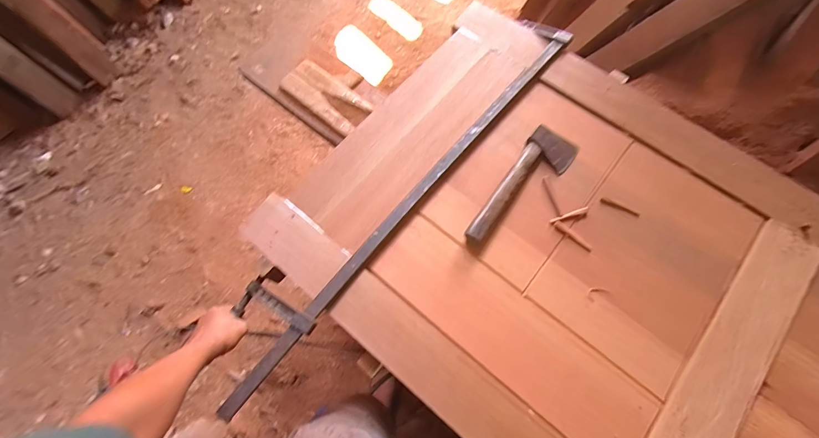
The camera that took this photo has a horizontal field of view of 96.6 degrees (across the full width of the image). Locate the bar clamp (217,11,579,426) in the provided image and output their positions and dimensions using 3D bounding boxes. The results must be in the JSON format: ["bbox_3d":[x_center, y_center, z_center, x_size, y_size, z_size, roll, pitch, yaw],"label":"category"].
[{"bbox_3d":[-0.006,-0.093,0.776,0.149,0.049,1.072,39,75,14],"label":"bar clamp"}]

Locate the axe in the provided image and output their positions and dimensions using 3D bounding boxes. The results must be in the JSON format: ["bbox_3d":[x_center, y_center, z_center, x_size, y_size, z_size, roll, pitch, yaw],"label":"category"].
[{"bbox_3d":[0.232,-0.068,0.766,0.102,0.034,0.321,38,76,14],"label":"axe"}]

